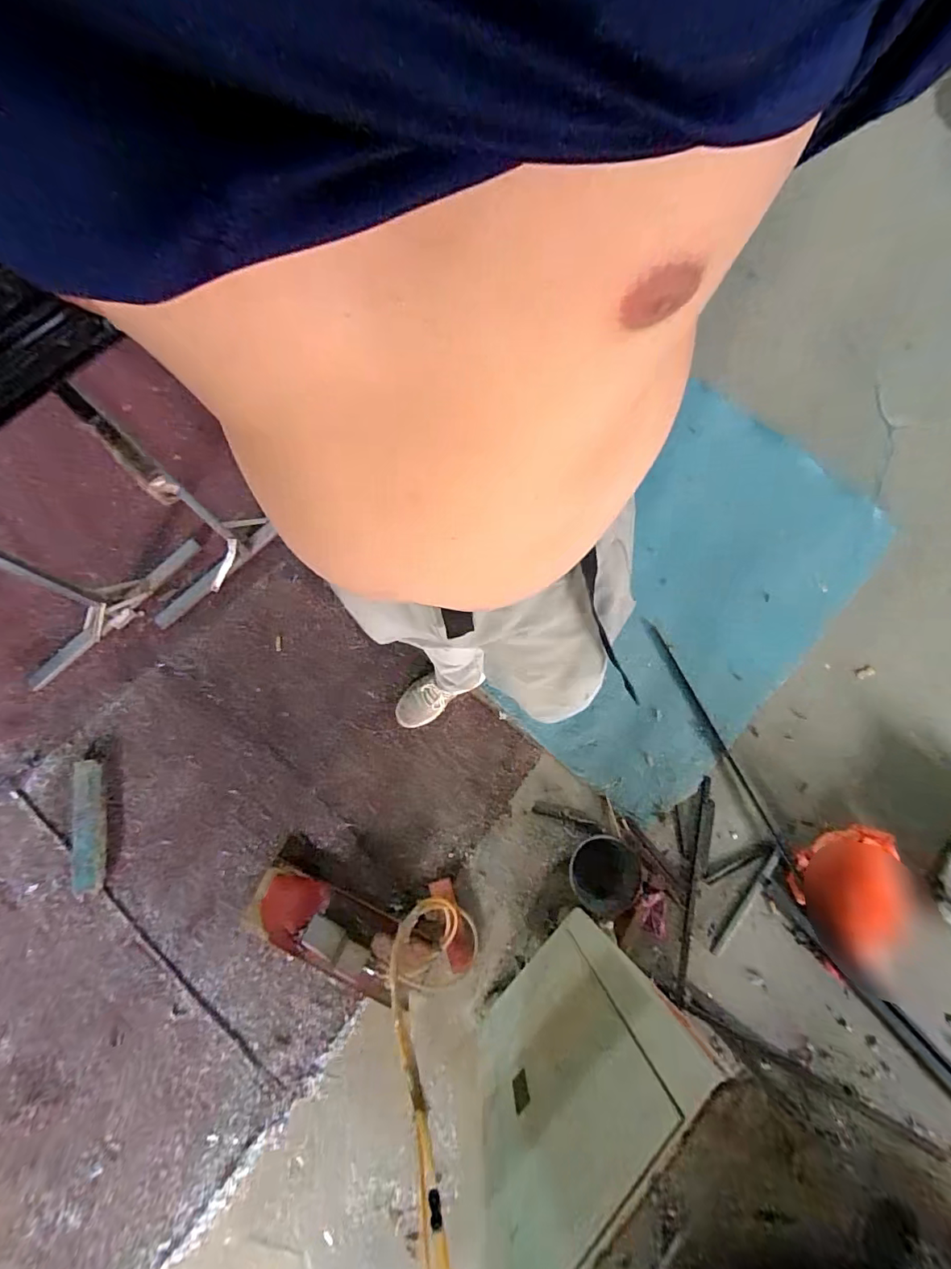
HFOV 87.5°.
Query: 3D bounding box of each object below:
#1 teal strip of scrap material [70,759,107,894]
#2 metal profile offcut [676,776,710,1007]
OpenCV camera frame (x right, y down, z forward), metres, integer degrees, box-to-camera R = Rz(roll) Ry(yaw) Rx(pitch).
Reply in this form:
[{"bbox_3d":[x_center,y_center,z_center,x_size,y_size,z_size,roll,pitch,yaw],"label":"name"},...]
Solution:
[{"bbox_3d":[-1.020,0.500,1.310,0.083,0.017,0.329,-9,75,-1],"label":"teal strip of scrap material"},{"bbox_3d":[0.563,0.648,1.282,0.031,0.018,0.542,14,76,4],"label":"metal profile offcut"}]

